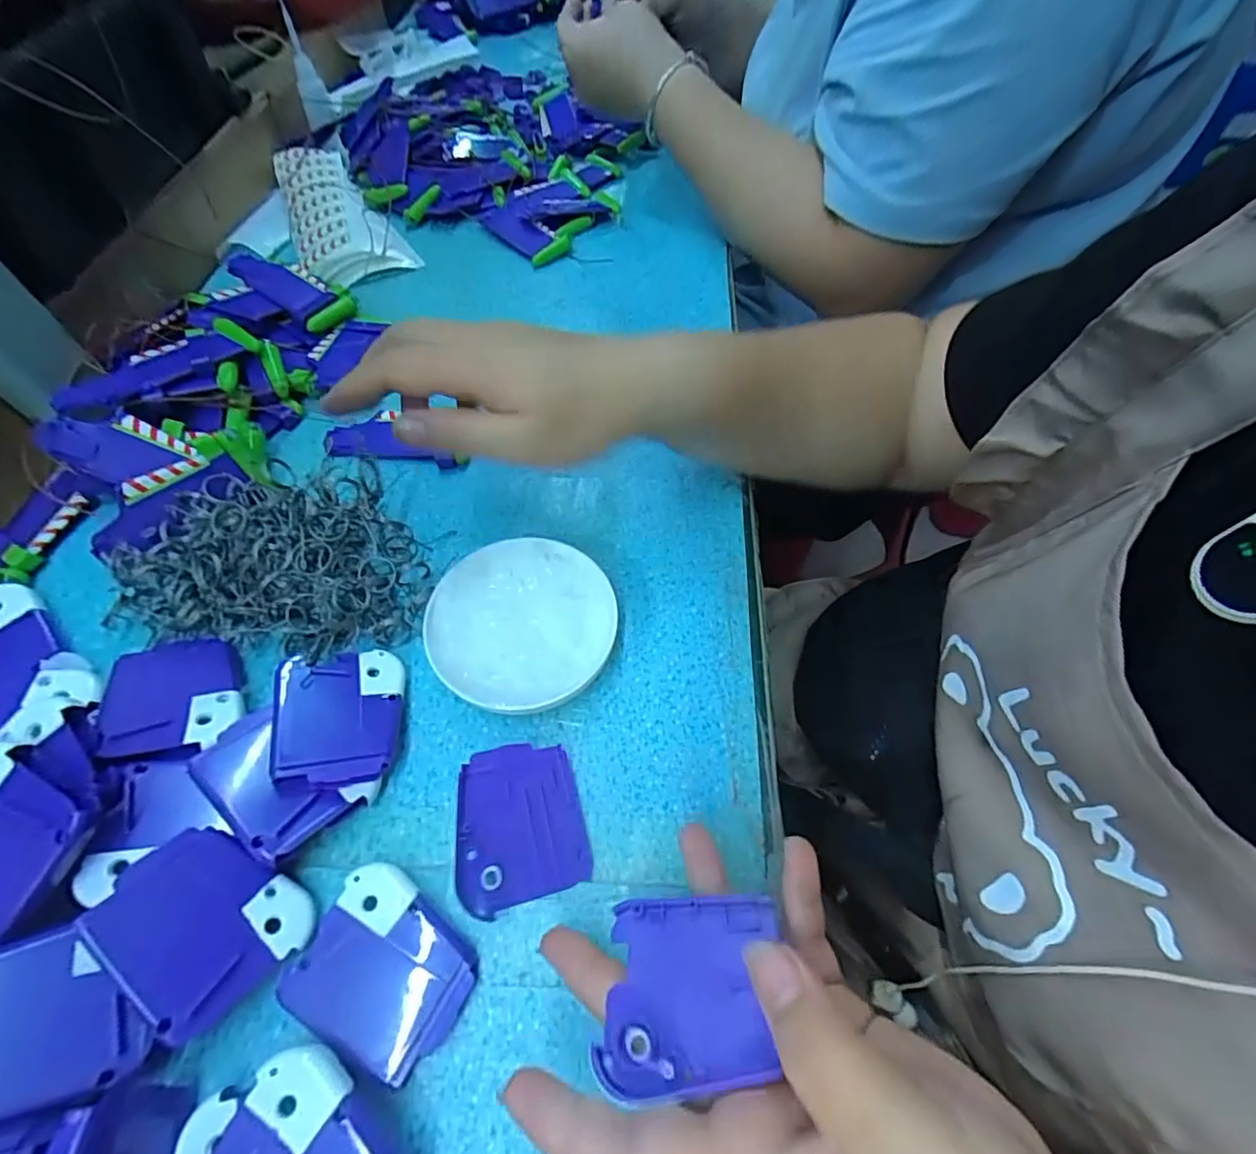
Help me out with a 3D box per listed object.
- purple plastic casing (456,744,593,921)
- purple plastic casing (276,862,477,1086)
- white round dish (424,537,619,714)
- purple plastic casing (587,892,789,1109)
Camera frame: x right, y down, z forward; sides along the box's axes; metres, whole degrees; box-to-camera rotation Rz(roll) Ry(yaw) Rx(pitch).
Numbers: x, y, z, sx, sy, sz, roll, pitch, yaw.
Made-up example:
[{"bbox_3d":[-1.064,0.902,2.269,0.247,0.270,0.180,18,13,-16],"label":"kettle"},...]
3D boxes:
[{"bbox_3d":[-0.046,0.102,0.238,0.052,0.008,0.060,-2,59,-26],"label":"purple plastic casing"},{"bbox_3d":[-0.090,0.146,0.212,0.060,0.016,0.051,29,62,16],"label":"purple plastic casing"},{"bbox_3d":[-0.053,0.024,0.286,0.091,0.021,0.086,0,58,0],"label":"white round dish"},{"bbox_3d":[0.020,0.130,0.183,0.056,0.008,0.054,-5,33,8],"label":"purple plastic casing"}]

